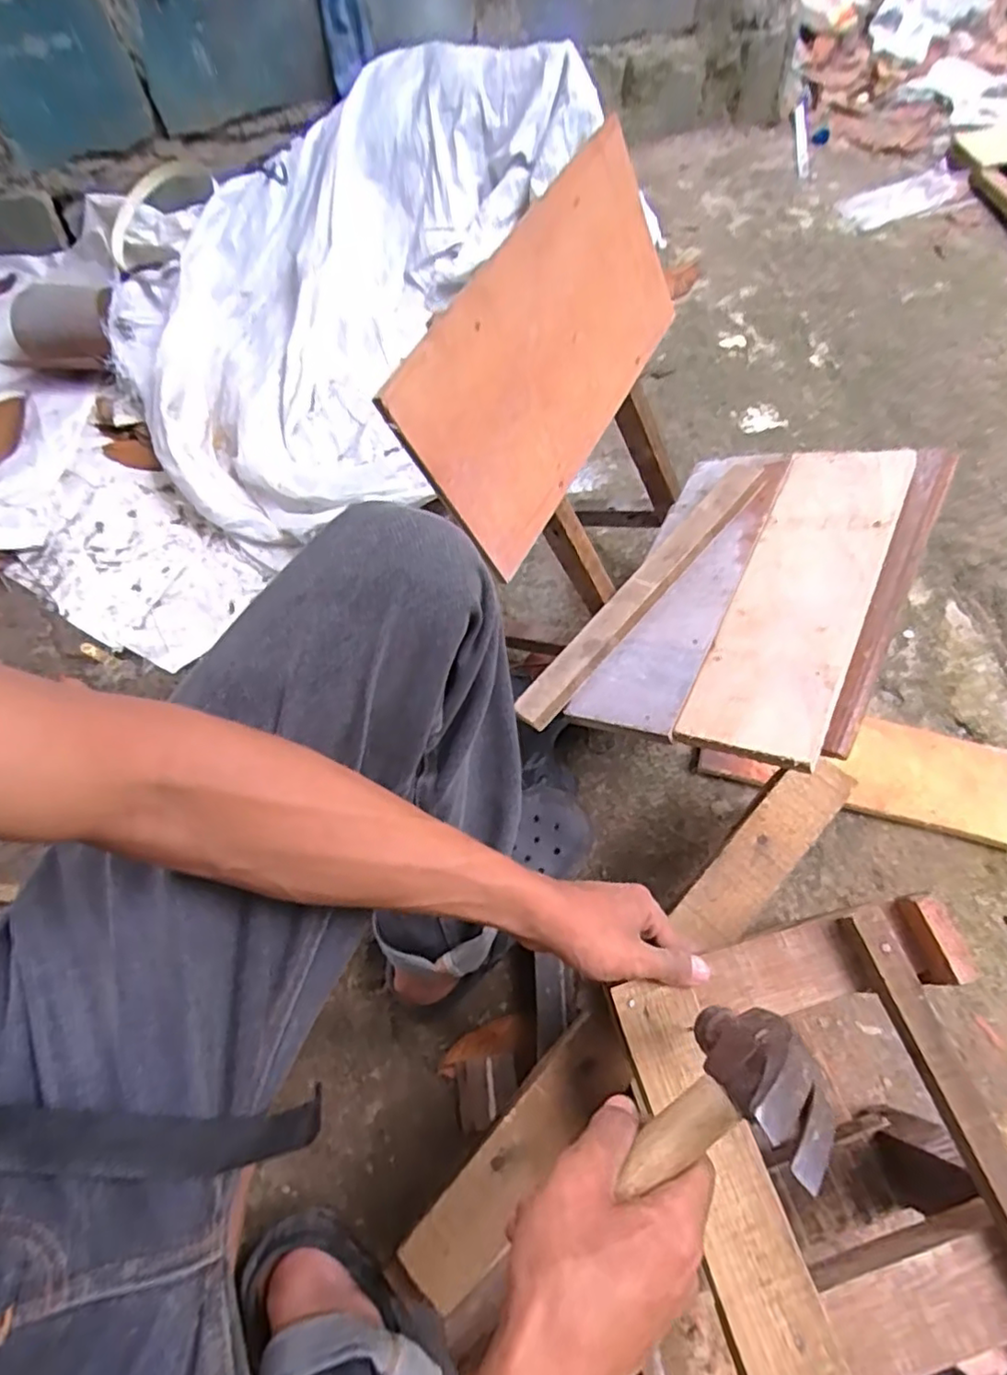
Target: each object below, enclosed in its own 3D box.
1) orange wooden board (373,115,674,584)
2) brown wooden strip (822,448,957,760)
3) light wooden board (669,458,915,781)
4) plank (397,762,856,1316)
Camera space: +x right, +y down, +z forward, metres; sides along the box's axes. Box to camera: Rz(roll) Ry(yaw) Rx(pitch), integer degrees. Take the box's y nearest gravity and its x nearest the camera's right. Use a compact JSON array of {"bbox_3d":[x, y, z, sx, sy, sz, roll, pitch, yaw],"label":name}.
[{"bbox_3d":[0.045,-0.271,0.518,0.010,0.169,0.345,11,62,41],"label":"orange wooden board"},{"bbox_3d":[0.343,-0.087,0.558,0.034,0.011,0.346,24,68,12],"label":"brown wooden strip"},{"bbox_3d":[0.268,-0.091,0.577,0.107,0.010,0.351,13,62,36],"label":"light wooden board"},{"bbox_3d":[0.122,0.256,0.534,0.055,0.022,0.521,41,73,18],"label":"plank"}]

